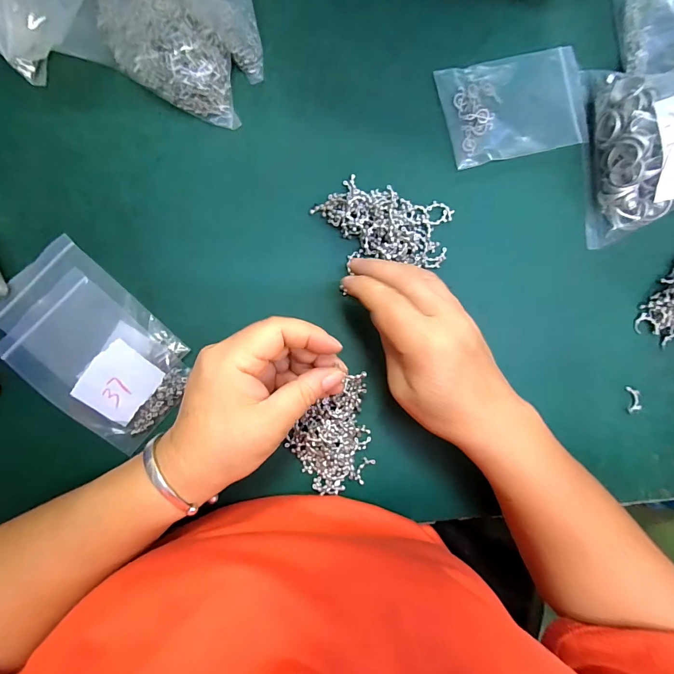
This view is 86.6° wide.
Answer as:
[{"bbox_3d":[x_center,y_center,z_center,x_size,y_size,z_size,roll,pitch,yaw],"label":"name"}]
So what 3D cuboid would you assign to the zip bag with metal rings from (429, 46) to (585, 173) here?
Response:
[{"bbox_3d":[0.146,-0.189,0.293,0.120,0.005,0.079,-15,93,-6],"label":"zip bag with metal rings"}]

